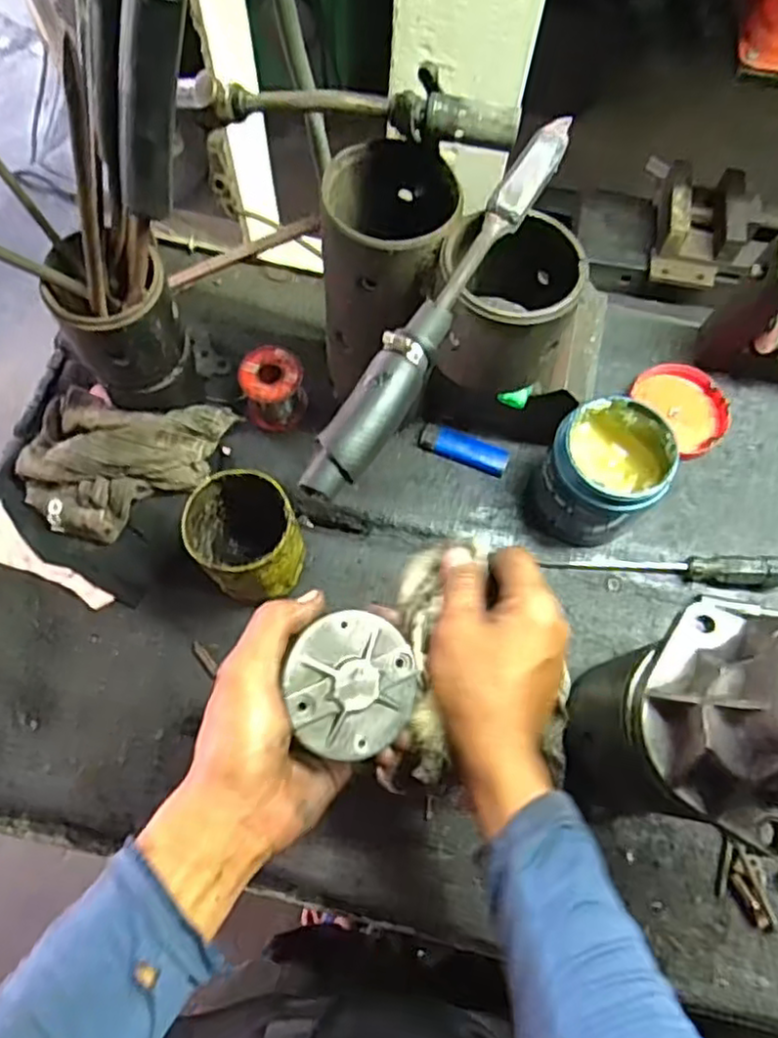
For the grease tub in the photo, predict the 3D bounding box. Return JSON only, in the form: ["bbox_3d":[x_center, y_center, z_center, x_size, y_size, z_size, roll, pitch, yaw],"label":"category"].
[{"bbox_3d":[0.170,-0.034,0.545,0.087,0.096,0.084,1,67,-2],"label":"grease tub"}]

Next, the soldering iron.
[{"bbox_3d":[0.035,-0.125,0.380,0.027,0.030,0.268,30,69,10],"label":"soldering iron"}]

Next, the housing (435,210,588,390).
[{"bbox_3d":[0.073,-0.145,0.434,0.080,0.081,0.099,7,67,0],"label":"housing"}]

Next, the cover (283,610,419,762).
[{"bbox_3d":[-0.018,0.089,0.366,0.074,0.009,0.074,5,79,-28],"label":"cover"}]

